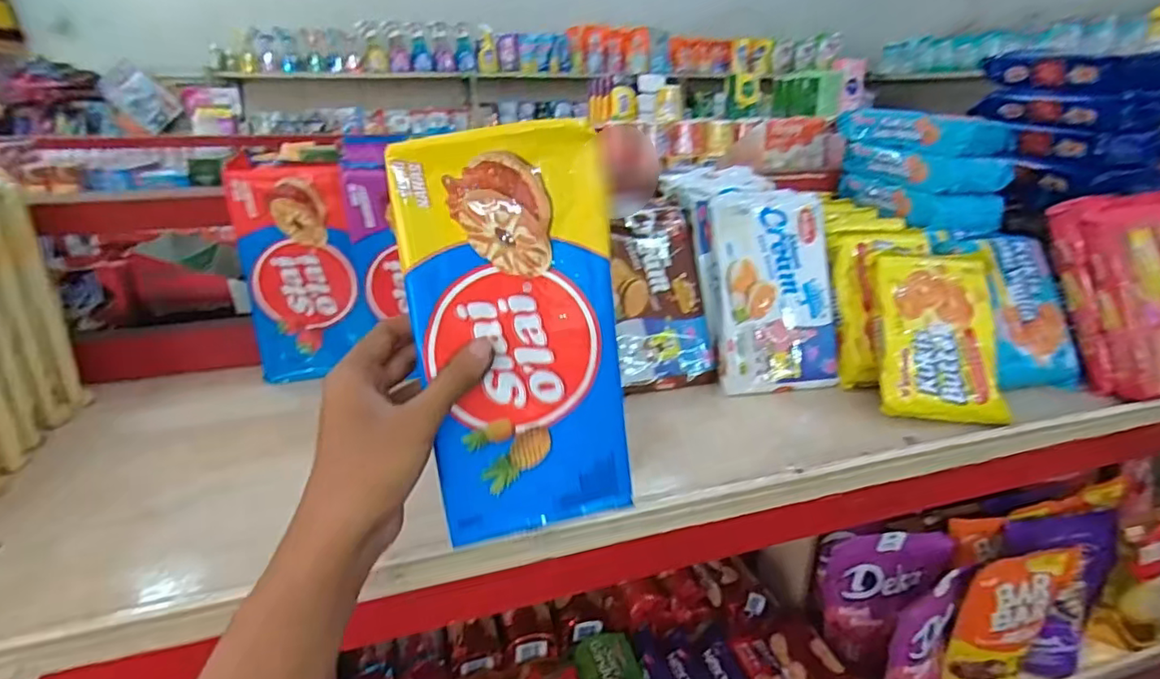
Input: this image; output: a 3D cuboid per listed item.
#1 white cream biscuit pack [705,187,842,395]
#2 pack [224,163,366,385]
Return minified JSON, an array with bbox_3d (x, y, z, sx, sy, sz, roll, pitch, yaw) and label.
[{"bbox_3d":[0.199,-0.056,0.623,0.122,0.218,0.037,-4,-4,-9],"label":"white cream biscuit pack"},{"bbox_3d":[-0.291,-0.068,0.617,0.106,0.215,0.031,-6,23,-14],"label":"pack"}]

